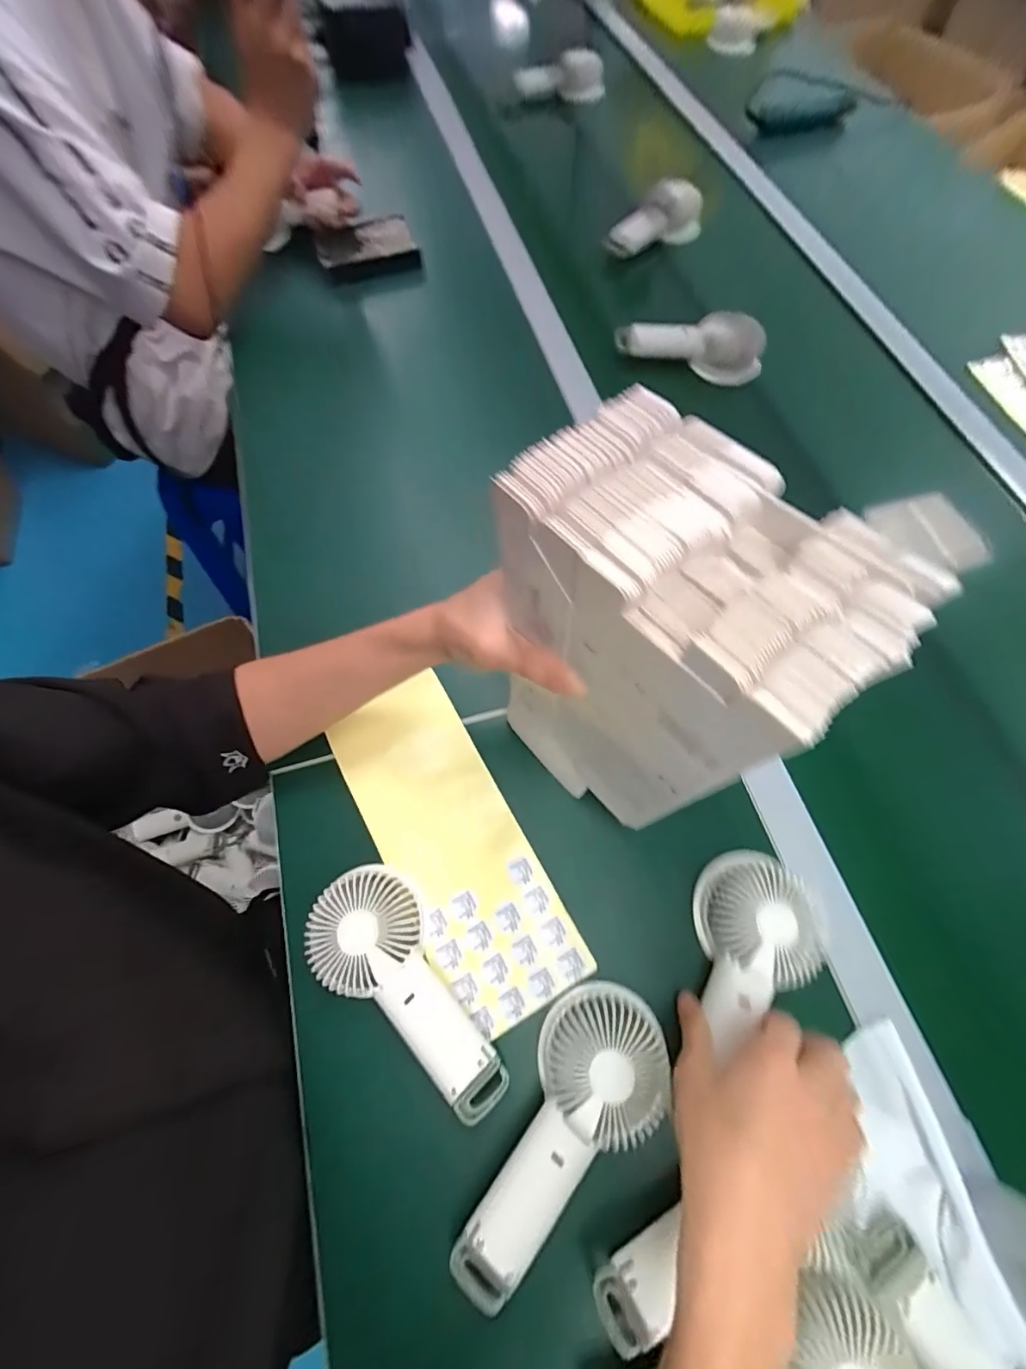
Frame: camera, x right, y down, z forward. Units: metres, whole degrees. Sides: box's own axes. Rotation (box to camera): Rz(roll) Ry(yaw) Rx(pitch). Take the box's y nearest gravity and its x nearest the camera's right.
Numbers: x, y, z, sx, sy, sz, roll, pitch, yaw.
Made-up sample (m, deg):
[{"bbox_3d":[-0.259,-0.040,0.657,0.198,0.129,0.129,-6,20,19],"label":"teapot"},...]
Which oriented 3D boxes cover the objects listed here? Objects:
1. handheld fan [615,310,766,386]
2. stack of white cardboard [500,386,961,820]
[{"bbox_3d":[0.226,-0.433,0.630,0.179,0.074,0.034,18,68,7],"label":"handheld fan"},{"bbox_3d":[0.070,-0.002,0.283,0.089,0.246,0.137,-38,71,-16],"label":"stack of white cardboard"}]

